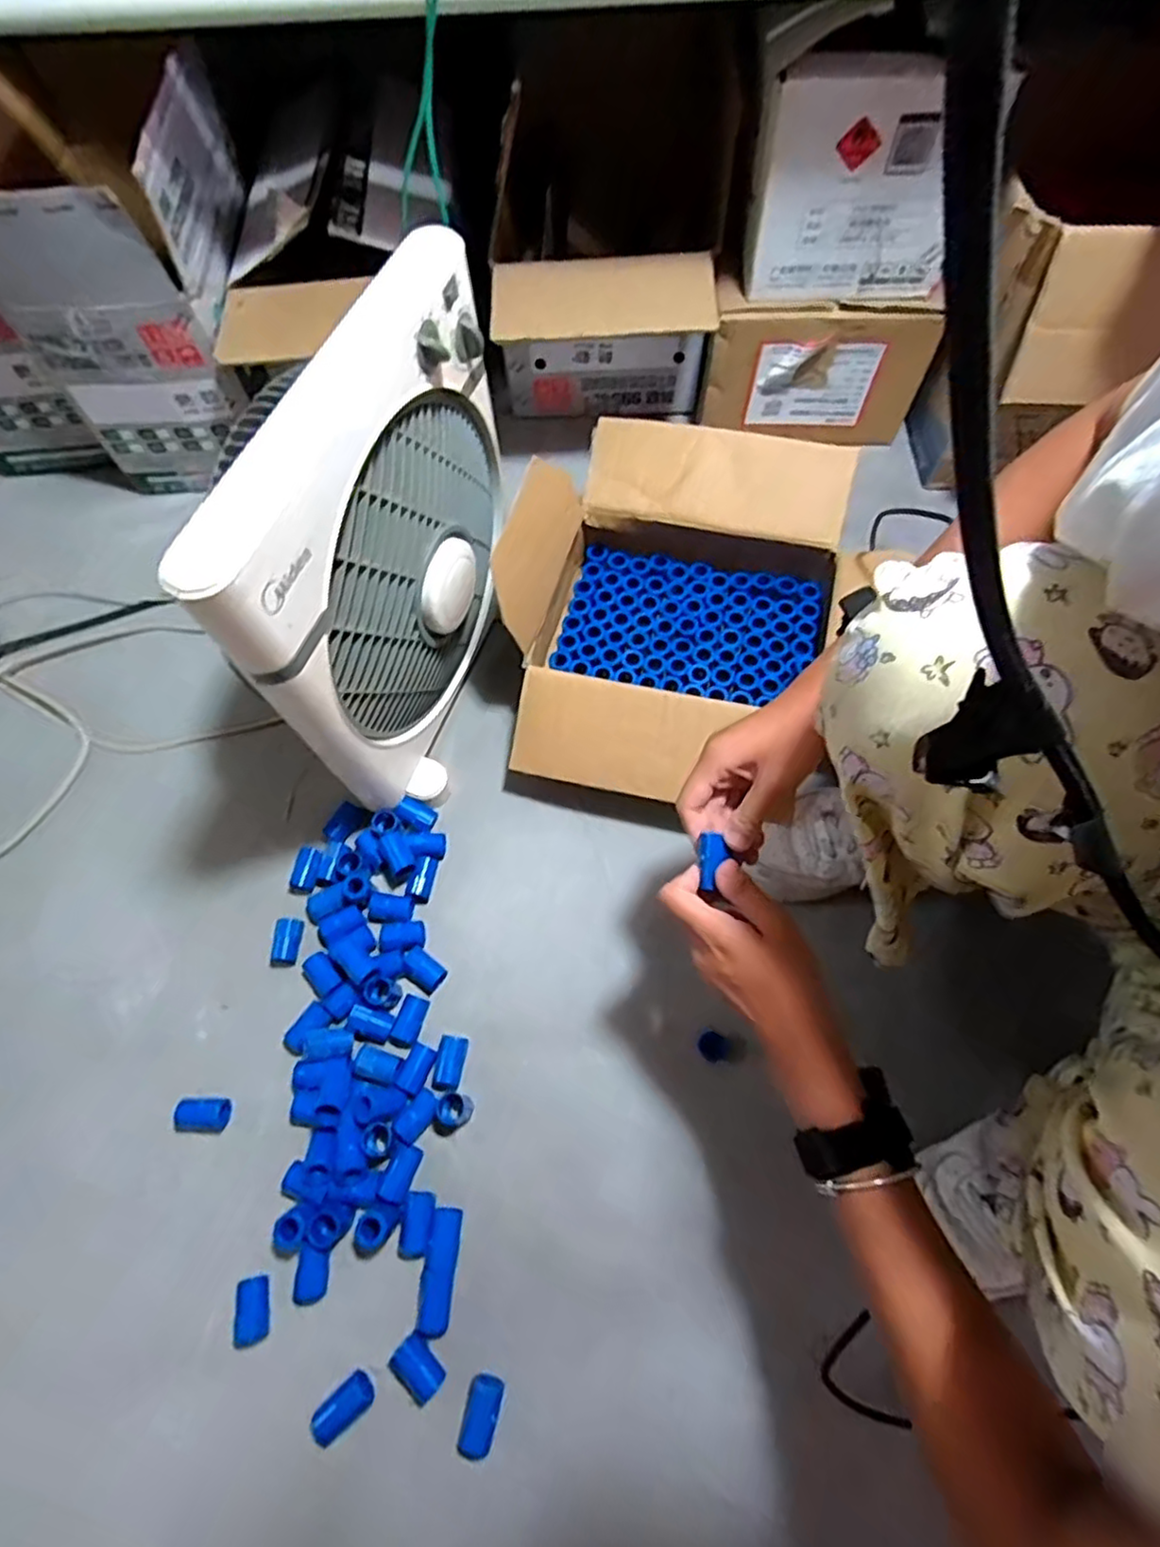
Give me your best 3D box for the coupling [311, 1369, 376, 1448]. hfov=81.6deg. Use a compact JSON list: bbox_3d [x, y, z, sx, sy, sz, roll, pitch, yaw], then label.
[{"bbox_3d":[-0.173,0.463,0.488,0.046,0.021,0.023,-40,66,-19],"label":"coupling"}]

